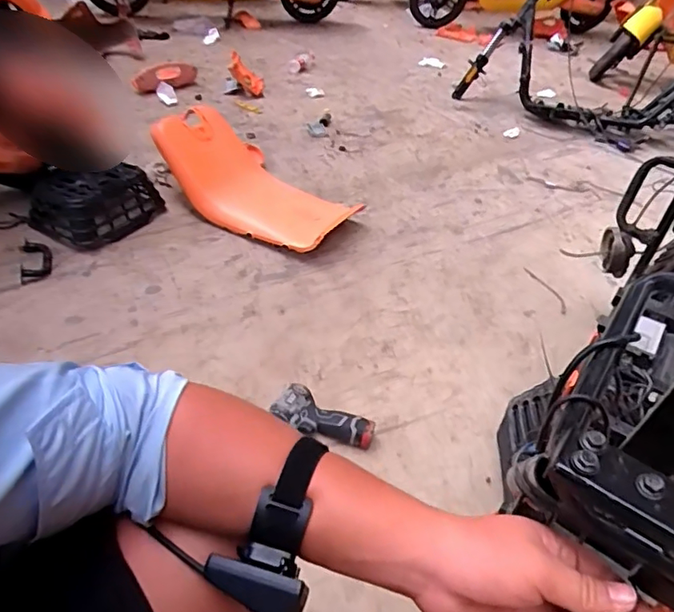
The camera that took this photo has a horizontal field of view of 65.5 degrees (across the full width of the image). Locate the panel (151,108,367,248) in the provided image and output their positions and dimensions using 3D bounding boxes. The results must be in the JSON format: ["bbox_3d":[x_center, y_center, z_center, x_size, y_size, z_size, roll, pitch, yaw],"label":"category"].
[{"bbox_3d":[-0.269,-0.362,1.575,0.611,0.160,0.251,34,45,1],"label":"panel"}]

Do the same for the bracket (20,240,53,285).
[{"bbox_3d":[-0.798,-0.122,1.388,0.077,0.023,0.174,-14,46,-22],"label":"bracket"}]

